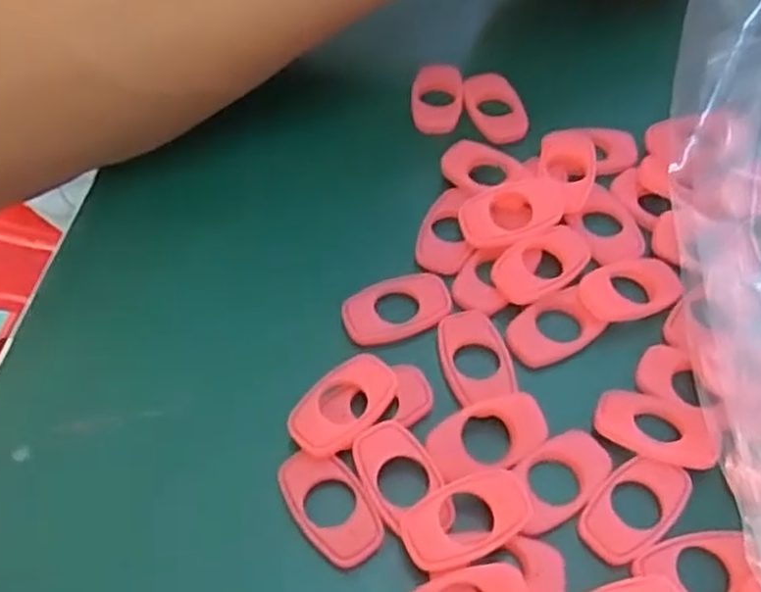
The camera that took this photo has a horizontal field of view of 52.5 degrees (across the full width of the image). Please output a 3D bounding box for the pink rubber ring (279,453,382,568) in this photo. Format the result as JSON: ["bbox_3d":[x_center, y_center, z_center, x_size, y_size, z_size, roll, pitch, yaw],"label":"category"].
[{"bbox_3d":[-0.013,0.054,0.197,0.018,0.005,0.031,-32,60,-19],"label":"pink rubber ring"}]

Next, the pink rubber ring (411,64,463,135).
[{"bbox_3d":[0.020,-0.071,0.277,0.018,0.005,0.030,3,55,3],"label":"pink rubber ring"}]

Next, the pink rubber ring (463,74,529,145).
[{"bbox_3d":[0.041,-0.066,0.275,0.020,0.008,0.027,-6,55,-3],"label":"pink rubber ring"}]

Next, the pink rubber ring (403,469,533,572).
[{"bbox_3d":[0.022,0.055,0.190,0.034,0.006,0.018,-23,58,-14],"label":"pink rubber ring"}]

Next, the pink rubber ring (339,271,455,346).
[{"bbox_3d":[0.005,0.004,0.230,0.032,0.005,0.018,-18,57,-11],"label":"pink rubber ring"}]

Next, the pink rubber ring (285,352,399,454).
[{"bbox_3d":[-0.010,0.029,0.208,0.018,0.007,0.031,37,64,24],"label":"pink rubber ring"}]

